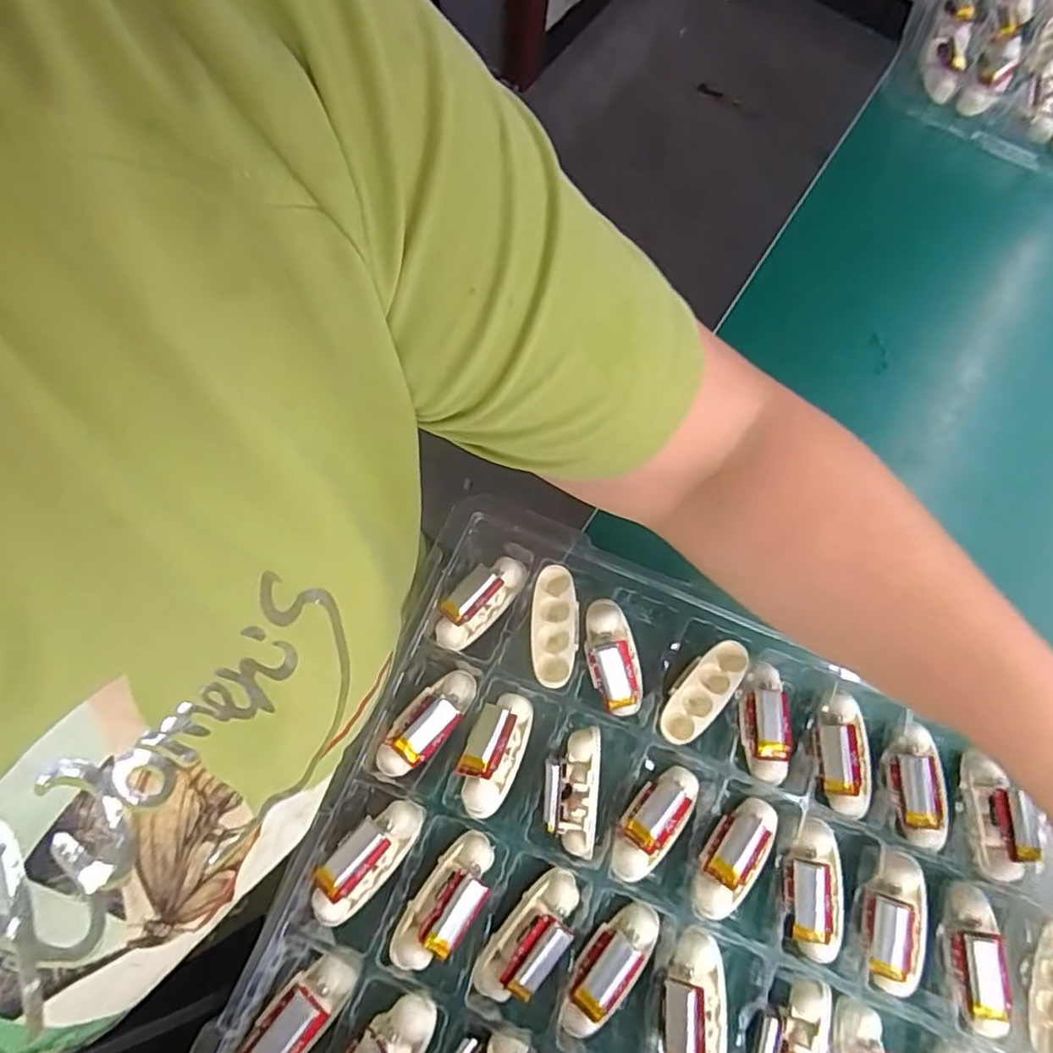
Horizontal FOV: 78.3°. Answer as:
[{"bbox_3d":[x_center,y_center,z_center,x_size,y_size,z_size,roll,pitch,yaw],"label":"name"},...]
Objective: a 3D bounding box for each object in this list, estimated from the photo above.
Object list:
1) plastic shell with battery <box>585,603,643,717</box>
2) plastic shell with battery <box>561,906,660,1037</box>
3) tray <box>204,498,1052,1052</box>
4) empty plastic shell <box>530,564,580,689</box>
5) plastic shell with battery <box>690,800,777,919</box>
[{"bbox_3d":[0.046,0.069,0.343,0.024,0.014,0.059,-11,73,-9],"label":"plastic shell with battery"},{"bbox_3d":[0.040,0.211,0.306,0.023,0.019,0.063,39,72,8],"label":"plastic shell with battery"},{"bbox_3d":[0.087,0.263,0.288,0.449,0.033,0.446,24,70,2],"label":"tray"},{"bbox_3d":[0.016,0.055,0.359,0.026,0.010,0.065,2,71,-5],"label":"empty plastic shell"},{"bbox_3d":[0.106,0.164,0.320,0.027,0.012,0.063,38,72,7],"label":"plastic shell with battery"}]

